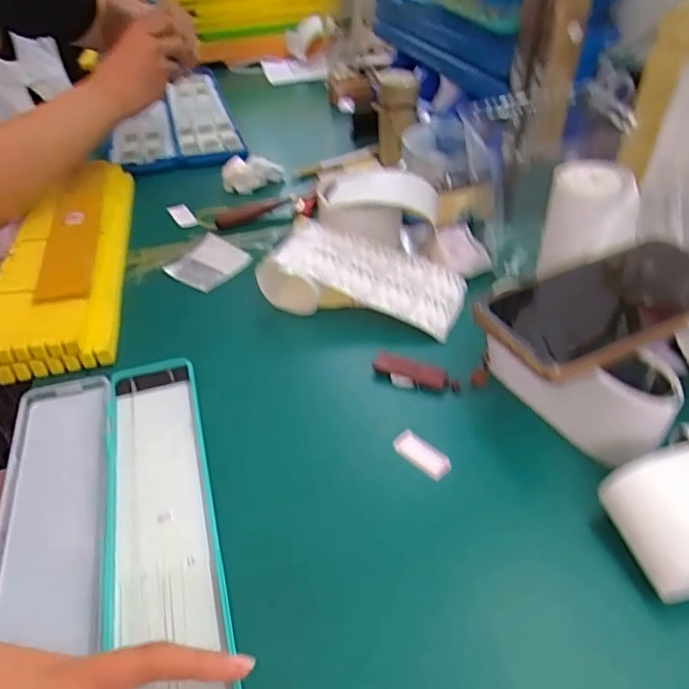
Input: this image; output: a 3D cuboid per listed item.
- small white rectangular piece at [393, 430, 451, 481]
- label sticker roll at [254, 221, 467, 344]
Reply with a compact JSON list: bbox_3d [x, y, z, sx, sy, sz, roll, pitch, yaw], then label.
[{"bbox_3d":[0.046,0.066,0.341,0.012,0.011,0.036,-33,47,-32],"label":"small white rectangular piece"},{"bbox_3d":[0.018,-0.058,0.467,0.151,0.039,0.085,11,40,17],"label":"label sticker roll"}]

